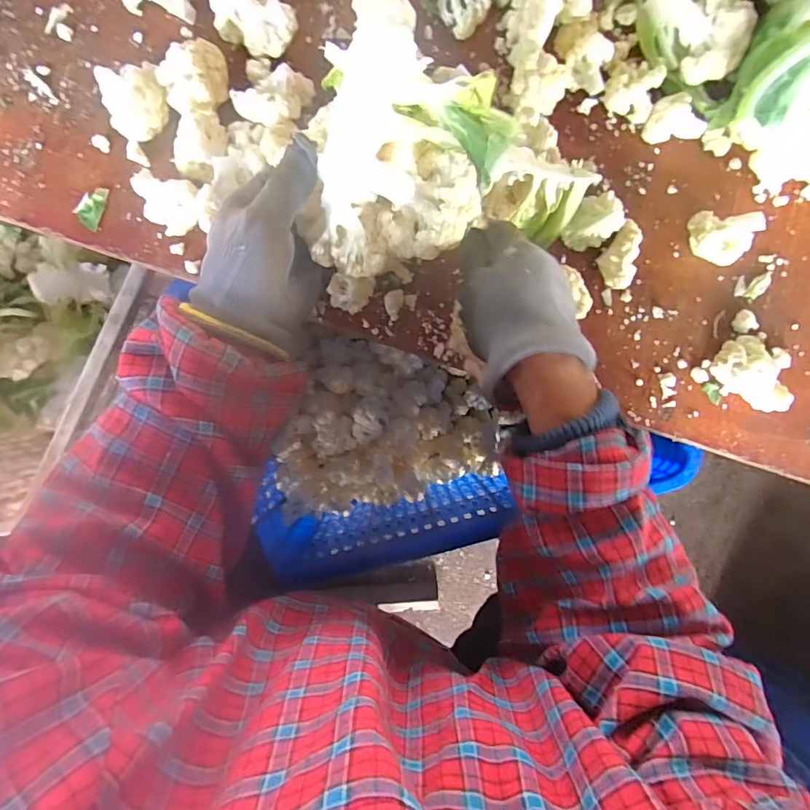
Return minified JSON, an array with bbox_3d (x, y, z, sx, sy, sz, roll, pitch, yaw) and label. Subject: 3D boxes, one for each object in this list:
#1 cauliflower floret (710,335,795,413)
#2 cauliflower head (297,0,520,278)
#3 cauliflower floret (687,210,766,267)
[{"bbox_3d":[0.299,-0.029,0.404,0.059,0.030,0.058,0,92,-2],"label":"cauliflower floret"},{"bbox_3d":[0.000,-0.142,0.275,0.102,0.066,0.124,20,90,-2],"label":"cauliflower head"},{"bbox_3d":[0.263,-0.141,0.394,0.042,0.046,0.038,16,91,-2],"label":"cauliflower floret"}]

